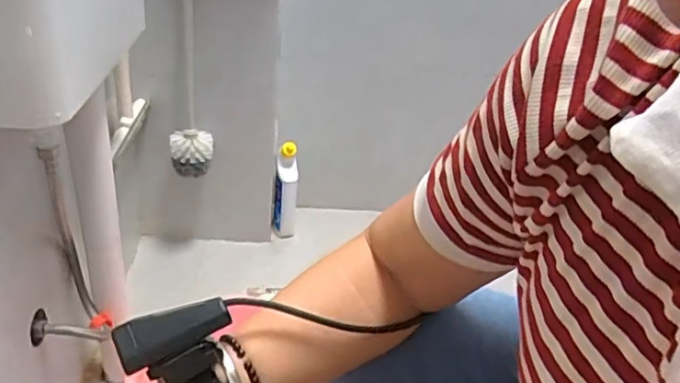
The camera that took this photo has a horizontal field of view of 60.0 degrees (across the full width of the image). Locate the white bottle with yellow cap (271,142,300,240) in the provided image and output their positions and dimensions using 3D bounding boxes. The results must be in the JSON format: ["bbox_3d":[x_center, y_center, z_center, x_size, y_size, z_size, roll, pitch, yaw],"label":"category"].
[{"bbox_3d":[-0.120,-0.007,1.292,0.055,0.216,0.058,3,31,-7],"label":"white bottle with yellow cap"}]

